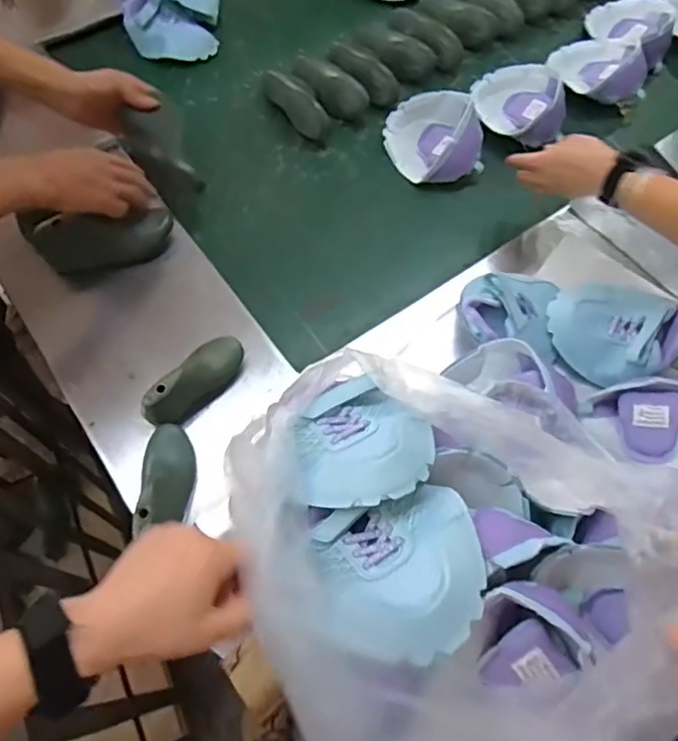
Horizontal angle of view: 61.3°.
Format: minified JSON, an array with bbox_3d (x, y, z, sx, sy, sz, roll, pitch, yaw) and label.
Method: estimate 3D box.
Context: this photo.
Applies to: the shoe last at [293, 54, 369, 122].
[{"bbox_3d":[-0.018,-0.473,0.955,0.064,0.041,0.154,-35,69,-16],"label":"shoe last"}]

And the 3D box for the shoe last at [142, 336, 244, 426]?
[{"bbox_3d":[-0.165,0.010,0.670,0.052,0.057,0.138,27,67,12],"label":"shoe last"}]

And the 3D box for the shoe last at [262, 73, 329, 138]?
[{"bbox_3d":[-0.071,-0.437,0.936,0.058,0.046,0.157,-32,69,-15],"label":"shoe last"}]

